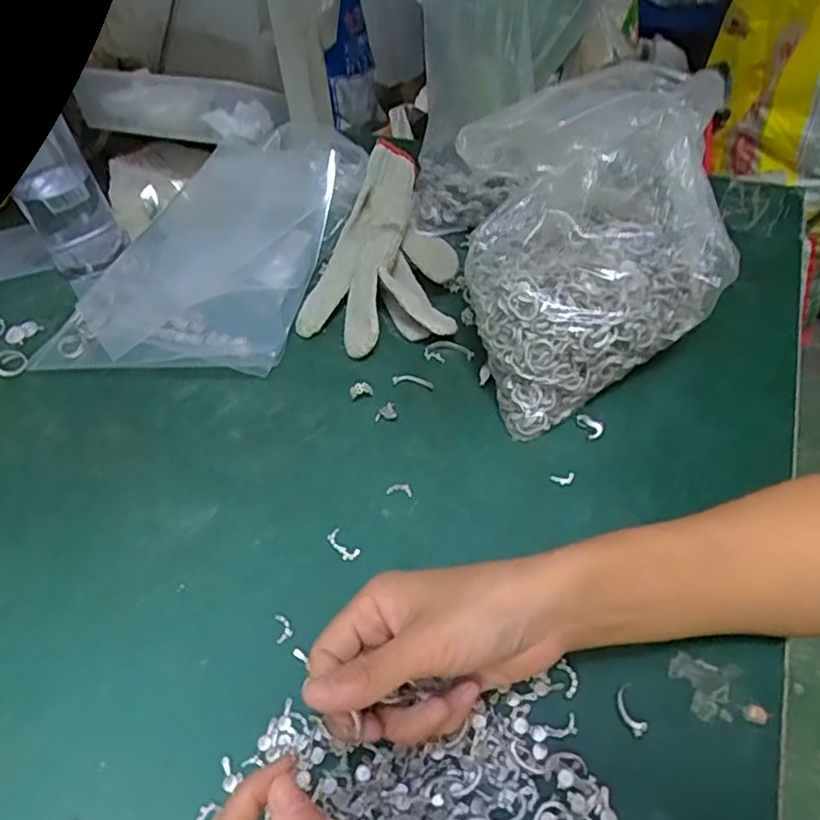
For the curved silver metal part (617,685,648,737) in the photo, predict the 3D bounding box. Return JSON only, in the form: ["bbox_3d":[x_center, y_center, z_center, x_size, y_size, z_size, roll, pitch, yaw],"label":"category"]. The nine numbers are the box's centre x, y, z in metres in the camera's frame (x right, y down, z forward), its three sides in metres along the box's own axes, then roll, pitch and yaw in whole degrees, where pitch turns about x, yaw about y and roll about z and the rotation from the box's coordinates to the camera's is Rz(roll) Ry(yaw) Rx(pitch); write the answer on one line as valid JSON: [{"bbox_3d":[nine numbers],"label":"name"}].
[{"bbox_3d":[0.106,0.144,0.314,0.010,0.005,0.023,-13,50,-8],"label":"curved silver metal part"}]

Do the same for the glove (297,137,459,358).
[{"bbox_3d":[-0.023,-0.128,0.515,0.120,0.066,0.182,2,50,5],"label":"glove"}]

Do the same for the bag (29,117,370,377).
[{"bbox_3d":[-0.156,-0.141,0.544,0.191,0.049,0.294,14,65,16],"label":"bag"}]

